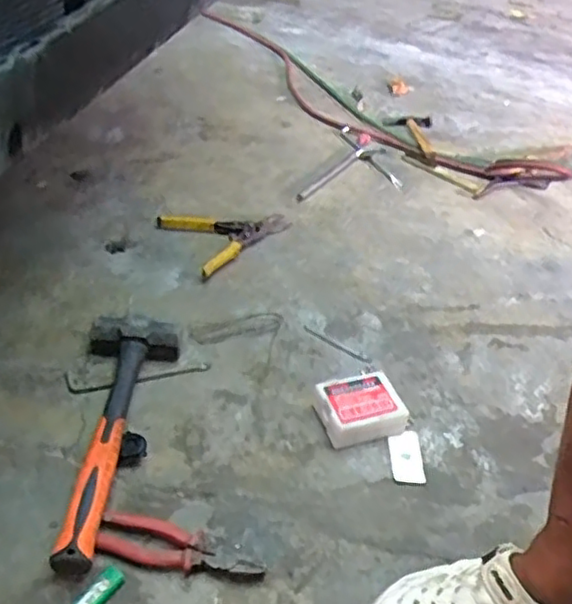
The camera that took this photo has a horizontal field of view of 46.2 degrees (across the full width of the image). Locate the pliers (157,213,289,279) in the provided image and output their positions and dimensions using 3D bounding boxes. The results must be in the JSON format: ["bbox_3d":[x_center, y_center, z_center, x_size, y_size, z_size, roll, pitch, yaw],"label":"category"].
[{"bbox_3d":[-0.097,-0.131,1.216,0.216,0.015,0.165,-21,47,-28],"label":"pliers"}]

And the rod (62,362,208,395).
[{"bbox_3d":[-0.207,0.108,0.942,0.200,0.013,0.043,-4,41,-12],"label":"rod"}]

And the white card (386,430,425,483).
[{"bbox_3d":[0.159,0.203,0.887,0.043,0.009,0.072,2,40,-5],"label":"white card"}]

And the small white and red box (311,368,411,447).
[{"bbox_3d":[0.099,0.143,0.916,0.108,0.043,0.093,-13,44,-22],"label":"small white and red box"}]

